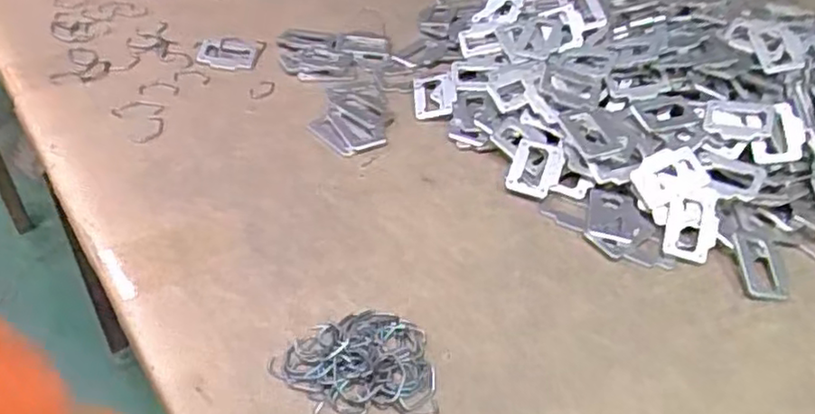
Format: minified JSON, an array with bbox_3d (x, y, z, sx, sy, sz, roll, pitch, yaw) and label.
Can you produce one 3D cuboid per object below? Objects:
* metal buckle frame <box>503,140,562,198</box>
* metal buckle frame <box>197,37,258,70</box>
[{"bbox_3d":[0.100,-0.029,0.520,0.037,0.015,0.052,17,46,9],"label":"metal buckle frame"},{"bbox_3d":[-0.163,-0.140,0.600,0.050,0.008,0.035,2,45,-6],"label":"metal buckle frame"}]

